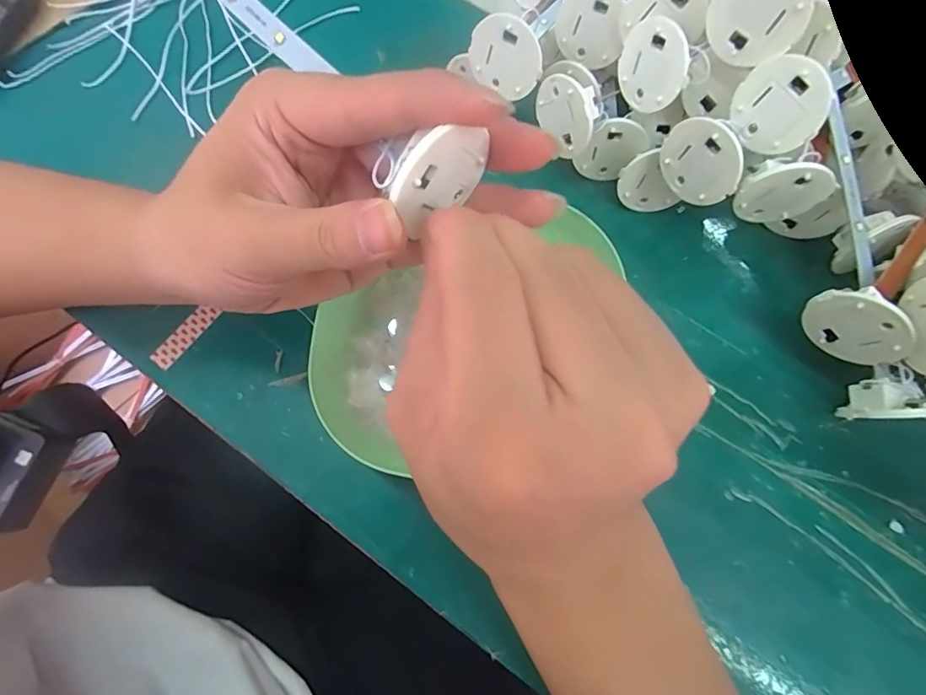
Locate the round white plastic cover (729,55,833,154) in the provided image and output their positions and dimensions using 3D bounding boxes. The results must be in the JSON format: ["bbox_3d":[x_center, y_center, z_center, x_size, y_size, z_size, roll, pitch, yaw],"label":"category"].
[{"bbox_3d":[0.140,-0.106,0.212,0.004,0.036,0.037,-31,96,-33],"label":"round white plastic cover"}]

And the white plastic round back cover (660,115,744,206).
[{"bbox_3d":[0.108,-0.084,0.219,0.009,0.036,0.037,-35,76,-11],"label":"white plastic round back cover"}]

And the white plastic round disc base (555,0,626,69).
[{"bbox_3d":[0.067,-0.166,0.248,0.036,0.034,0.010,25,74,7],"label":"white plastic round disc base"}]

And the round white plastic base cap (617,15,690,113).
[{"bbox_3d":[0.089,-0.133,0.227,0.004,0.038,0.036,-26,31,-24],"label":"round white plastic base cap"}]

